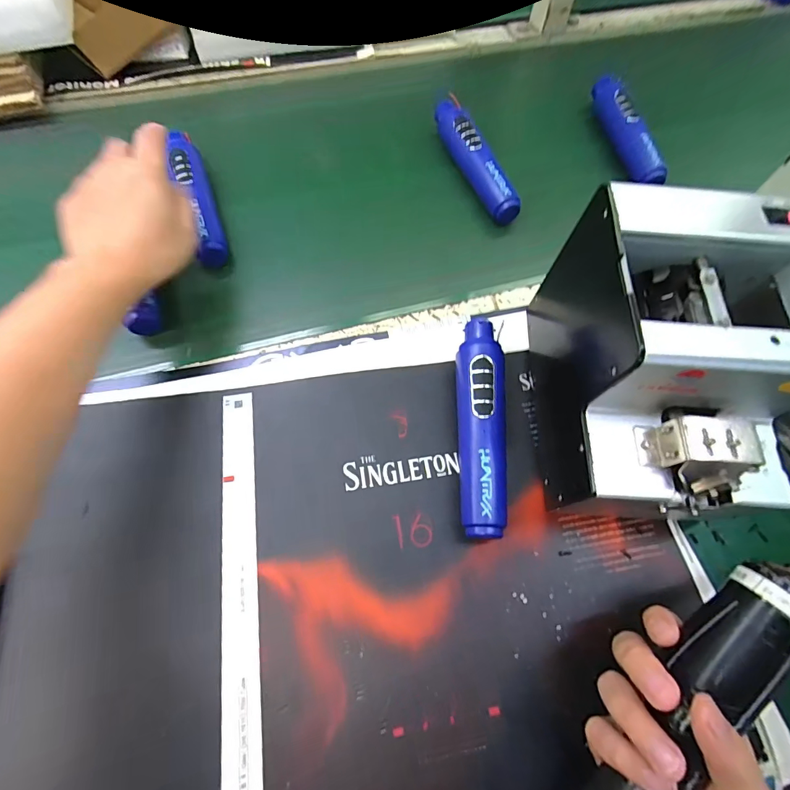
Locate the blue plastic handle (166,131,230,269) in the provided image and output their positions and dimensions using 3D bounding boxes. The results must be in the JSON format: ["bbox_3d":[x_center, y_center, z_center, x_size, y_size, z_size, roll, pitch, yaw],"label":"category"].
[{"bbox_3d":[-0.204,-0.210,0.423,0.029,0.028,0.180,-19,72,-10],"label":"blue plastic handle"}]

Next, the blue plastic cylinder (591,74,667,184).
[{"bbox_3d":[0.276,-0.319,0.490,0.029,0.031,0.168,-8,66,-6],"label":"blue plastic cylinder"}]

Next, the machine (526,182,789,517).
[{"bbox_3d":[0.181,-0.017,0.284,0.124,0.149,0.179,2,65,-1],"label":"machine"}]

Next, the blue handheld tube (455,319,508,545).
[{"bbox_3d":[0.068,0.021,0.324,0.036,0.038,0.172,3,65,-1],"label":"blue handheld tube"}]

